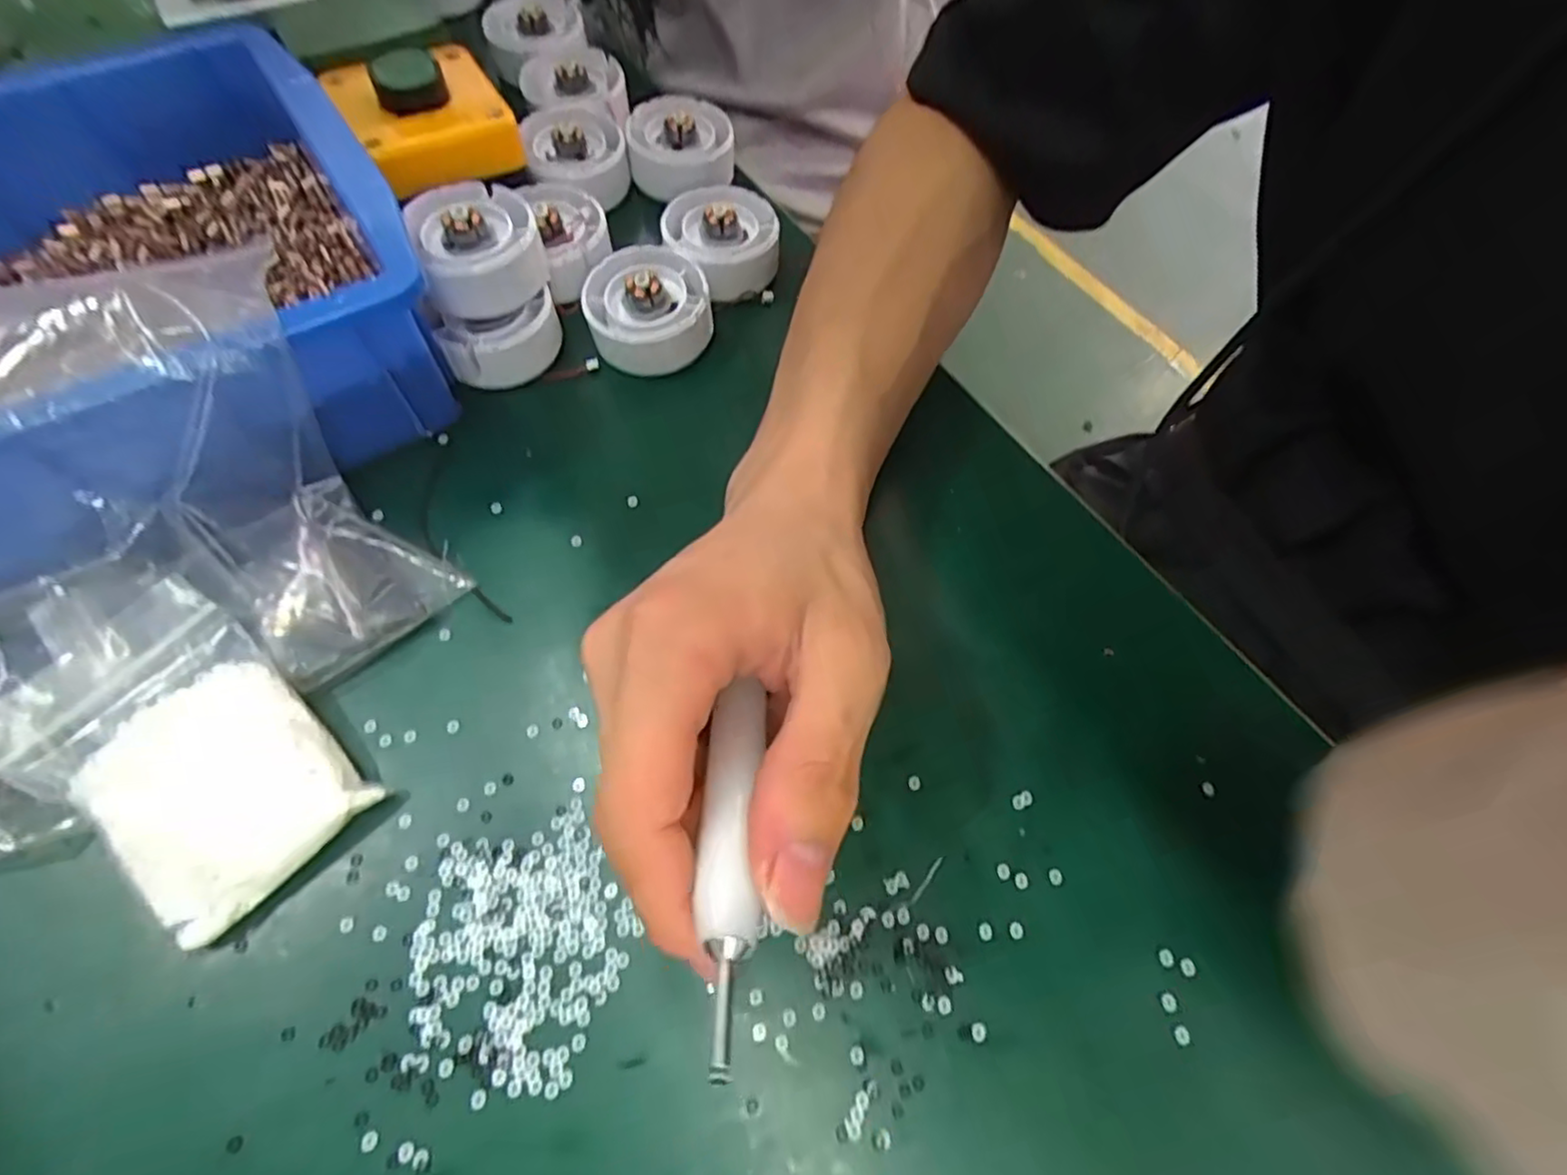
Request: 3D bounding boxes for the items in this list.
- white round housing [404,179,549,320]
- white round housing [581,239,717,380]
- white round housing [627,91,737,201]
[{"bbox_3d":[-0.125,-0.139,0.280,0.047,0.032,0.052,-20,66,-13],"label":"white round housing"},{"bbox_3d":[-0.059,-0.121,0.298,0.051,0.028,0.049,1,63,-2],"label":"white round housing"},{"bbox_3d":[-0.055,-0.228,0.352,0.051,0.025,0.051,1,63,-2],"label":"white round housing"}]

